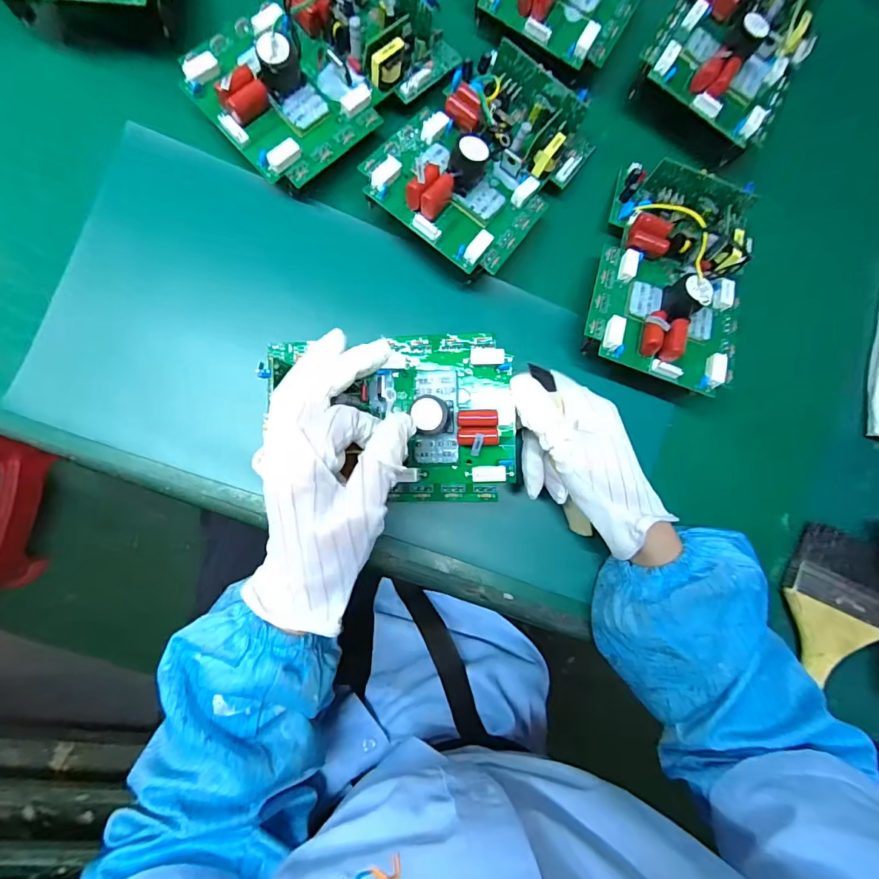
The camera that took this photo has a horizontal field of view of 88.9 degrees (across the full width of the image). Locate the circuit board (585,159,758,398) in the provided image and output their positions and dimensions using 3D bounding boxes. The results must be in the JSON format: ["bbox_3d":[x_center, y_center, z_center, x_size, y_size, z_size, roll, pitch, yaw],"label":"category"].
[{"bbox_3d":[0.179,-0.125,0.336,0.115,0.052,0.175,21,86,-6],"label":"circuit board"}]

